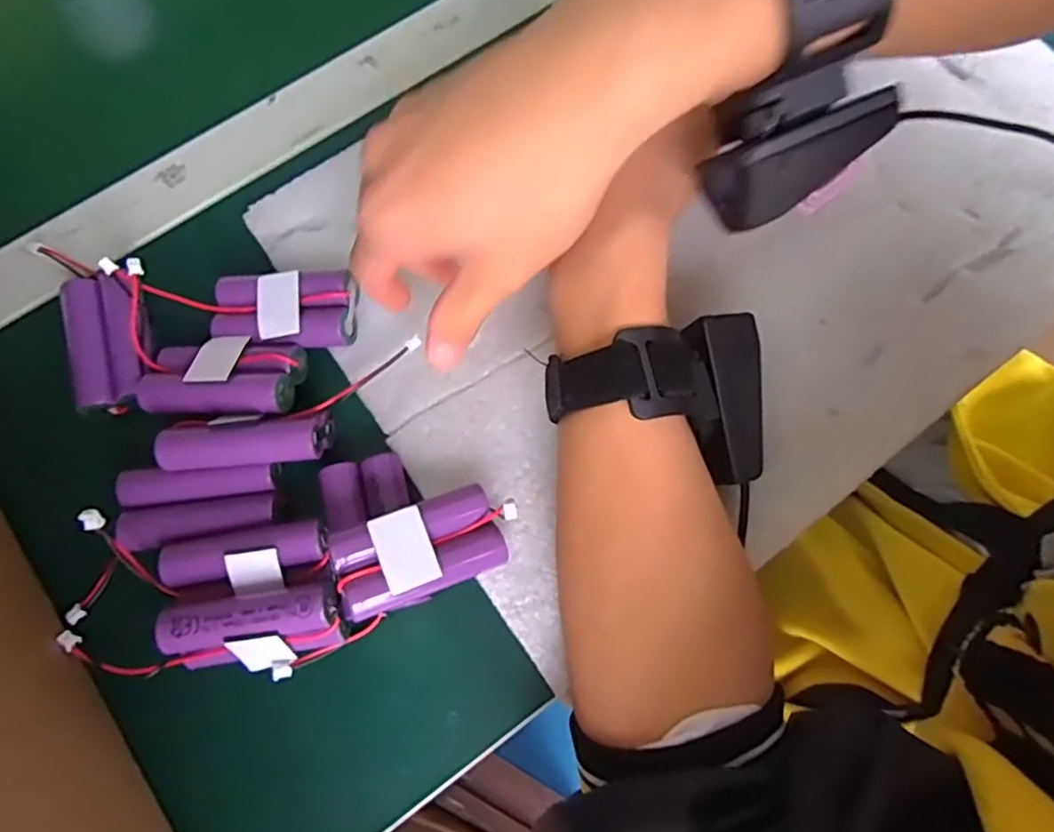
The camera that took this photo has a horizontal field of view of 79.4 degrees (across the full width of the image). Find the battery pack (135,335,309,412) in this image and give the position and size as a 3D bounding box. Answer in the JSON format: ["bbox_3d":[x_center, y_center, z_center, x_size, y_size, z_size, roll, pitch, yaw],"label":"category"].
[{"bbox_3d":[-0.139,-0.019,0.287,0.069,0.017,0.036,3,75,0],"label":"battery pack"}]

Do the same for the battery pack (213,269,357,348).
[{"bbox_3d":[-0.114,-0.051,0.297,0.068,0.017,0.033,6,75,1],"label":"battery pack"}]

